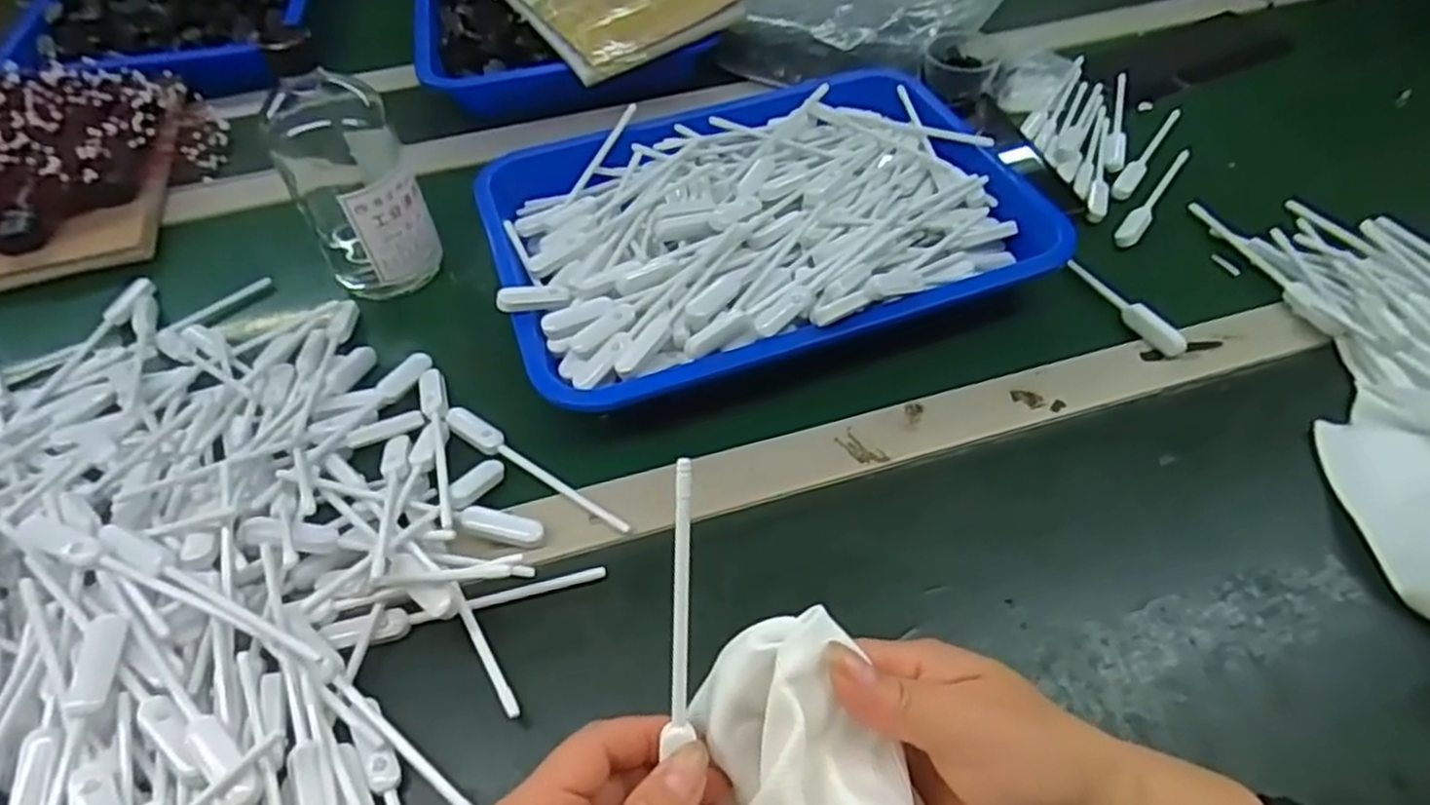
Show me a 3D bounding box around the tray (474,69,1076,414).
[{"bbox_3d":[0.031,-0.130,0.549,0.358,0.046,0.267,-15,52,-11],"label":"tray"}]

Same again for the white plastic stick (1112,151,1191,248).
[{"bbox_3d":[0.336,-0.159,0.596,0.017,0.006,0.140,30,57,23],"label":"white plastic stick"}]

